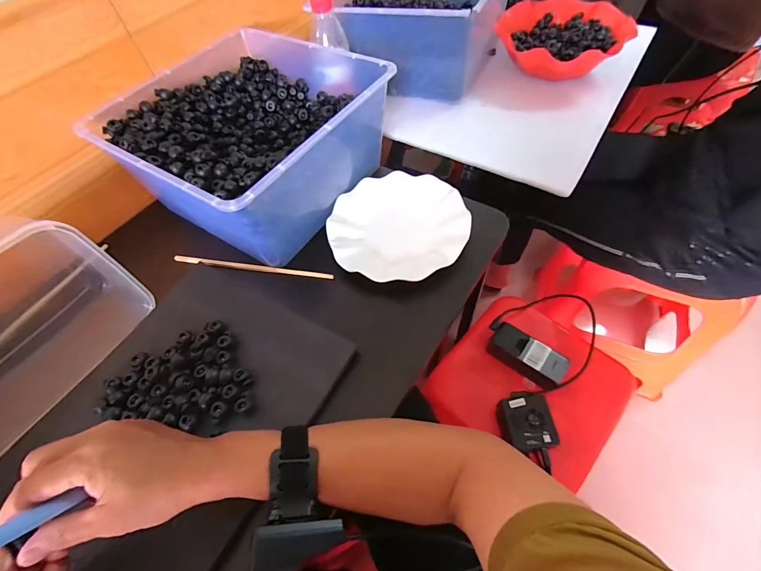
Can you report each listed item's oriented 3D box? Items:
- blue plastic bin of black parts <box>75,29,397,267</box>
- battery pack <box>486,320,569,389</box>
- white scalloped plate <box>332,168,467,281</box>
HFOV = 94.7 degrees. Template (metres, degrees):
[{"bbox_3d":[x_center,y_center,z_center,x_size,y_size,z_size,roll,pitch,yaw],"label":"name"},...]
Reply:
[{"bbox_3d":[-0.181,-0.204,0.495,0.301,0.129,0.288,28,64,20],"label":"blue plastic bin of black parts"},{"bbox_3d":[0.260,0.123,0.621,0.129,0.032,0.060,32,66,22],"label":"battery pack"},{"bbox_3d":[0.023,-0.078,0.476,0.179,0.029,0.183,-2,58,3],"label":"white scalloped plate"}]

